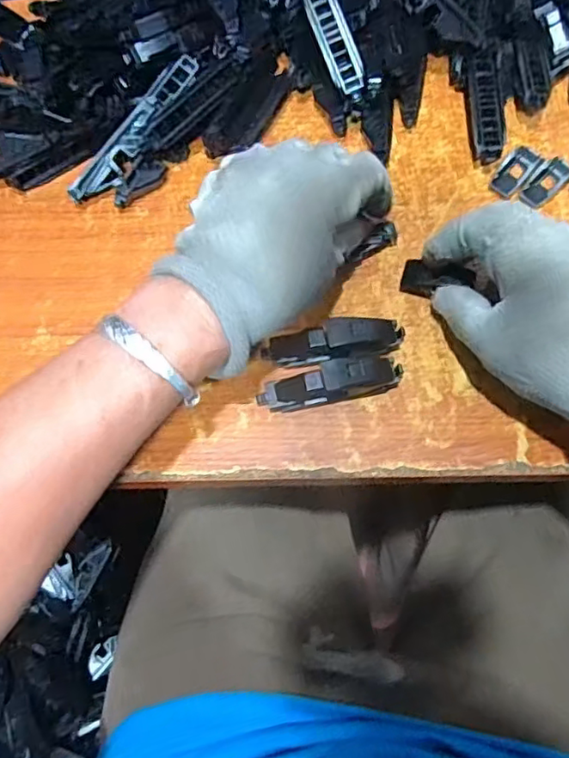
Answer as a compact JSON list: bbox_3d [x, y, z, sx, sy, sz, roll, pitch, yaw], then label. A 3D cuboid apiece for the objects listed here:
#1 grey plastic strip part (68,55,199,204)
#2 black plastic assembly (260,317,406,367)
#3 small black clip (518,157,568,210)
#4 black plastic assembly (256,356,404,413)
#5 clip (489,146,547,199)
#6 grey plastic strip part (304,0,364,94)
[{"bbox_3d":[-0.094,-0.158,0.385,0.022,0.014,0.117,37,92,12],"label":"grey plastic strip part"},{"bbox_3d":[0.029,-0.022,0.348,0.081,0.022,0.022,-4,73,1],"label":"black plastic assembly"},{"bbox_3d":[0.168,-0.126,0.384,0.042,0.005,0.018,-41,76,-10],"label":"small black clip"},{"bbox_3d":[0.027,0.003,0.340,0.082,0.023,0.019,-11,73,-2],"label":"black plastic assembly"},{"bbox_3d":[0.148,-0.133,0.387,0.019,0.007,0.036,39,78,12],"label":"clip"},{"bbox_3d":[0.030,-0.216,0.376,0.020,0.004,0.072,-22,95,12],"label":"grey plastic strip part"}]

